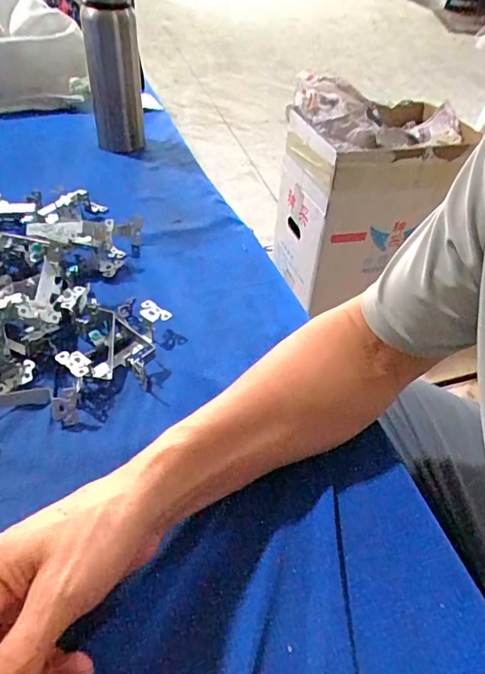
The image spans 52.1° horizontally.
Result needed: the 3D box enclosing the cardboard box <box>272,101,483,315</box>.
[{"bbox_3d":[0.316,-0.335,1.260,0.387,0.393,0.297,-10,45,-17],"label":"cardboard box"}]

